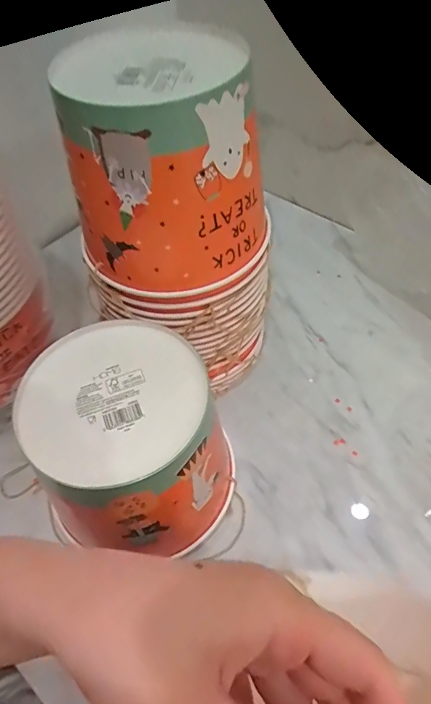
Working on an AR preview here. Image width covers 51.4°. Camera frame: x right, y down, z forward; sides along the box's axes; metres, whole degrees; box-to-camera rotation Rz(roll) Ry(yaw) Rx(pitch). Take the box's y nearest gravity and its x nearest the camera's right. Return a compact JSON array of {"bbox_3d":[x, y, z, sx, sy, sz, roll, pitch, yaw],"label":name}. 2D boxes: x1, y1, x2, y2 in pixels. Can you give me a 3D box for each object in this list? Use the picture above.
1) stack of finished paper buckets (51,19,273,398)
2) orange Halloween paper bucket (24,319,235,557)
[{"bbox_3d":[-0.028,-0.093,0.388,0.148,0.289,0.135,1,54,3],"label":"stack of finished paper buckets"},{"bbox_3d":[-0.064,0.080,0.348,0.140,0.147,0.136,-1,53,1],"label":"orange Halloween paper bucket"}]

